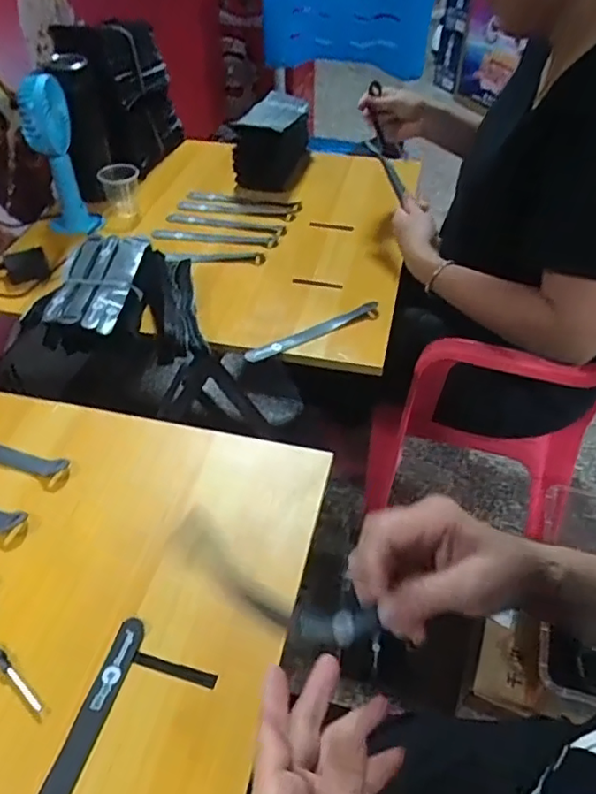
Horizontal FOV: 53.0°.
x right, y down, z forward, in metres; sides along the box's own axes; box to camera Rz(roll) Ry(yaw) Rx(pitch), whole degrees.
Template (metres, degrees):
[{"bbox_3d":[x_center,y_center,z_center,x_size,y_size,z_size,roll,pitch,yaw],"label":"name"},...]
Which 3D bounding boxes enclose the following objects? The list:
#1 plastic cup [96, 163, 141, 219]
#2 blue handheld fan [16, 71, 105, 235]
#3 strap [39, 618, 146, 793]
[{"bbox_3d":[-0.291,-0.343,0.989,0.064,0.072,0.058,-10,46,-10],"label":"plastic cup"},{"bbox_3d":[-0.362,-0.359,0.904,0.078,0.232,0.063,-15,47,-15],"label":"blue handheld fan"},{"bbox_3d":[-0.153,0.243,0.397,0.024,0.005,0.194,11,47,10],"label":"strap"}]

